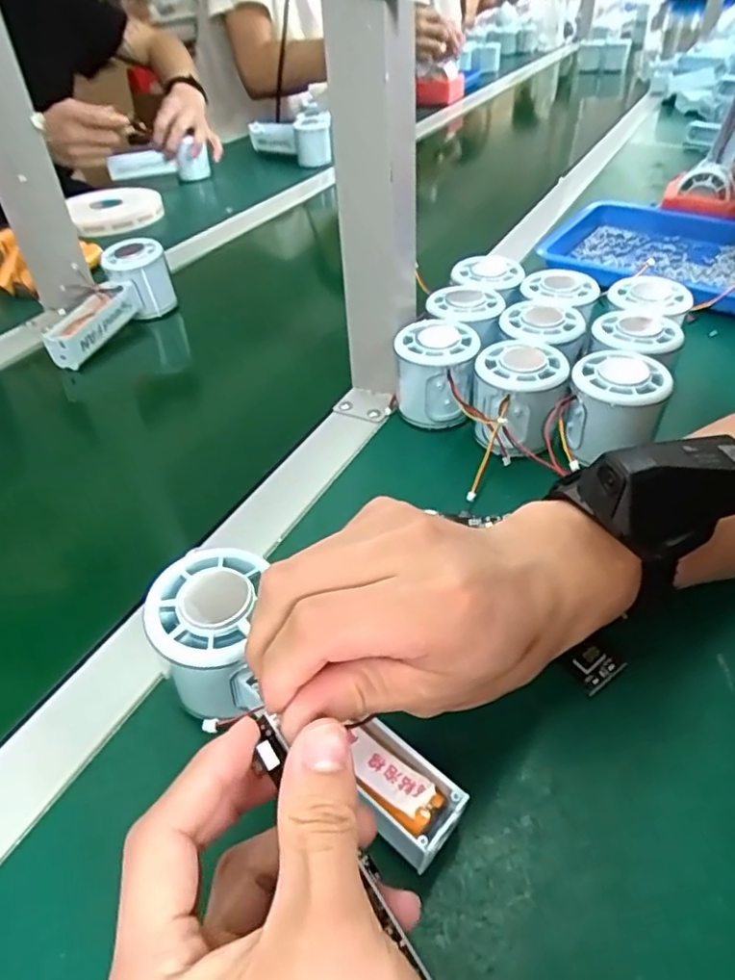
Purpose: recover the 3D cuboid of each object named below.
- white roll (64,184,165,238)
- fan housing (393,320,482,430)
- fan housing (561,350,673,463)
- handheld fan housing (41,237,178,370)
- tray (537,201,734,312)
[{"bbox_3d":[-0.327,-0.365,0.814,0.114,0.032,0.115,-18,44,-16],"label":"white roll"},{"bbox_3d":[0.047,-0.082,0.442,0.053,0.064,0.060,-1,42,3],"label":"fan housing"},{"bbox_3d":[0.156,-0.056,0.393,0.054,0.051,0.058,15,46,19],"label":"fan housing"},{"bbox_3d":[-0.236,-0.166,0.574,0.043,0.058,0.145,15,58,19],"label":"handheld fan housing"},{"bbox_3d":[0.301,-0.237,0.624,0.222,0.025,0.181,27,50,30],"label":"tray"}]

